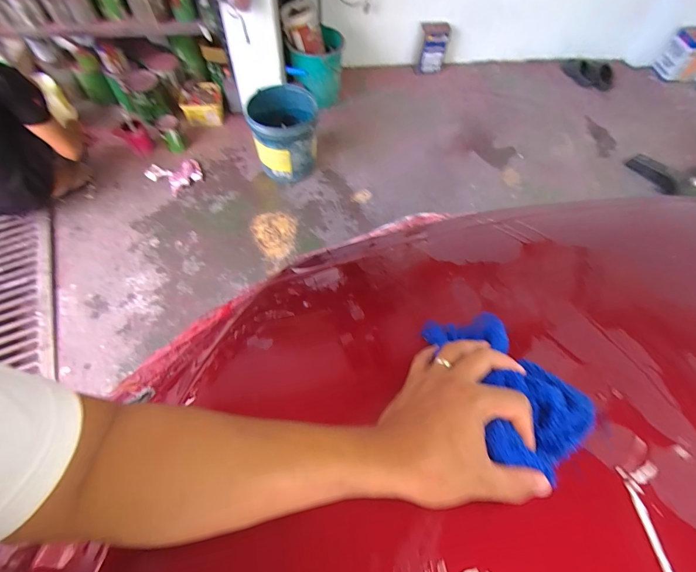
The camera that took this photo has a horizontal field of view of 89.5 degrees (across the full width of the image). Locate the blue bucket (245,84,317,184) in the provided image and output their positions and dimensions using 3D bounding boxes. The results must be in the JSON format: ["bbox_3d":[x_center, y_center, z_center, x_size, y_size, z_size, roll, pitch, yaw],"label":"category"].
[{"bbox_3d":[-0.299,-0.696,1.643,0.305,0.310,0.334,1,60,-1],"label":"blue bucket"}]

